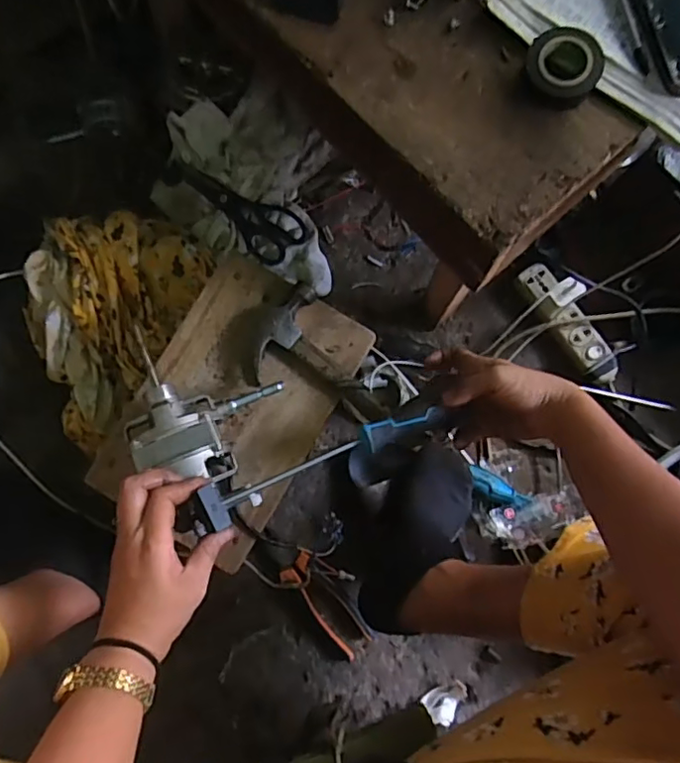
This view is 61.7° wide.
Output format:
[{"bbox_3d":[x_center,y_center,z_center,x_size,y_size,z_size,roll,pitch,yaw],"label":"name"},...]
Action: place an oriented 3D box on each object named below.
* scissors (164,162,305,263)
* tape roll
[{"bbox_3d":[-0.143,-0.224,0.751,0.203,0.009,0.072,29,79,4],"label":"scissors"},{"bbox_3d":[0.179,-0.252,0.453,0.059,0.019,0.062,0,79,-1],"label":"tape roll"}]

